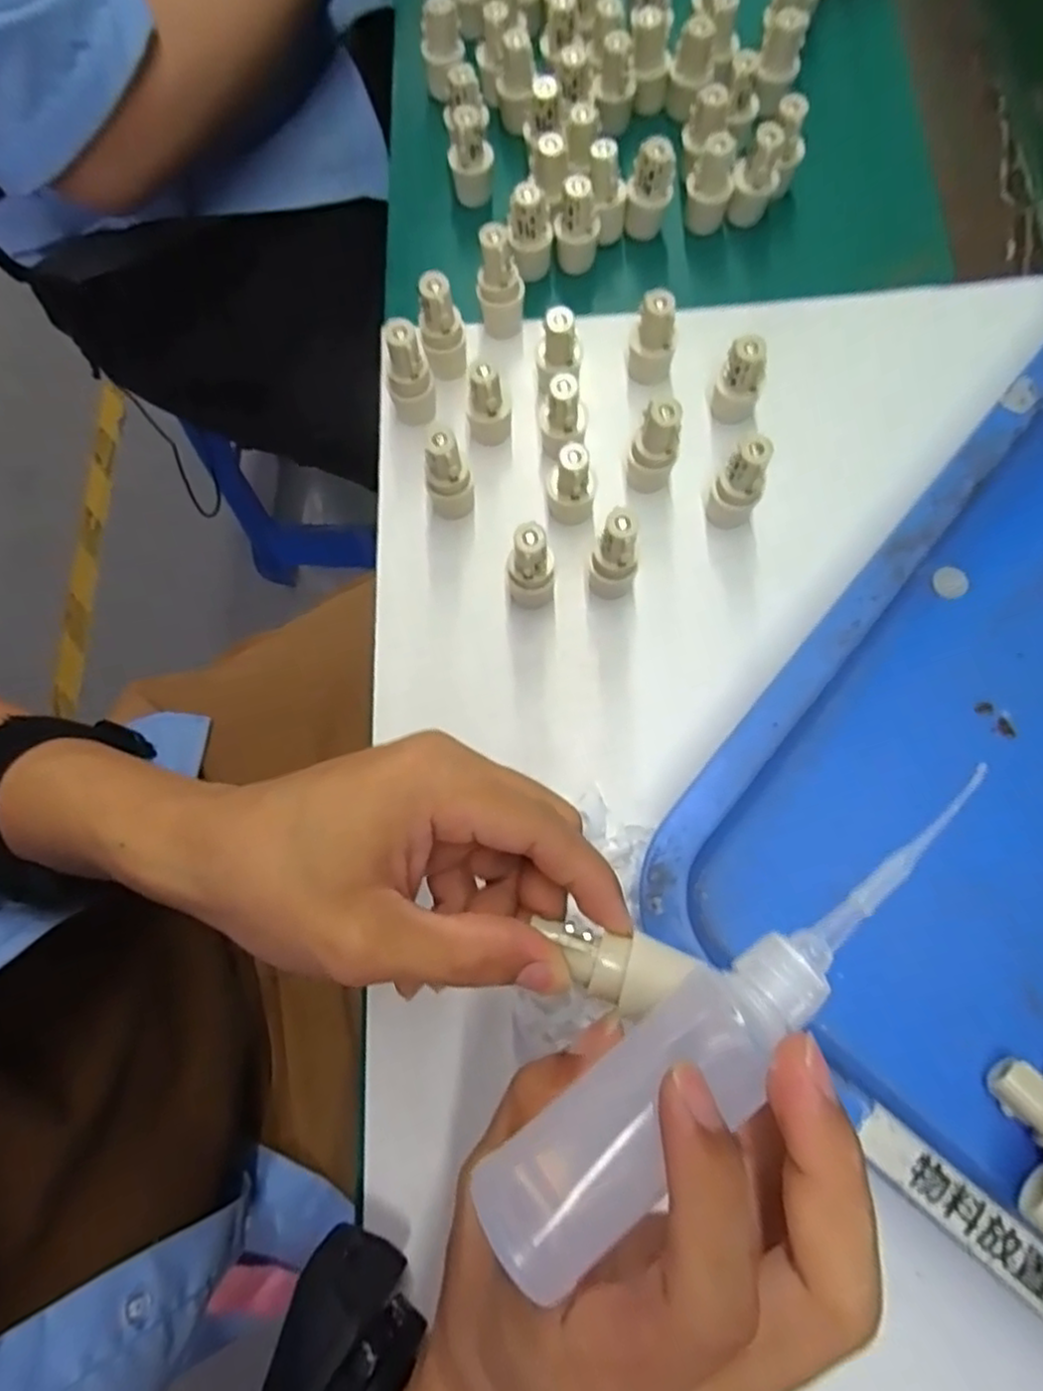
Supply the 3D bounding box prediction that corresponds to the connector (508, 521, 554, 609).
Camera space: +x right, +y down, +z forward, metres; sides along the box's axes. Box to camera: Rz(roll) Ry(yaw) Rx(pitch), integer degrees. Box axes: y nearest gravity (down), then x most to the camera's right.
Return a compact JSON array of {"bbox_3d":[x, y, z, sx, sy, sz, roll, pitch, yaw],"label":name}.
[{"bbox_3d":[0.004,-0.056,0.308,0.018,0.050,0.016,-25,75,-5],"label":"connector"}]

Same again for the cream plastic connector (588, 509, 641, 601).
[{"bbox_3d":[0.042,-0.060,0.305,0.018,0.054,0.016,33,78,10],"label":"cream plastic connector"}]

